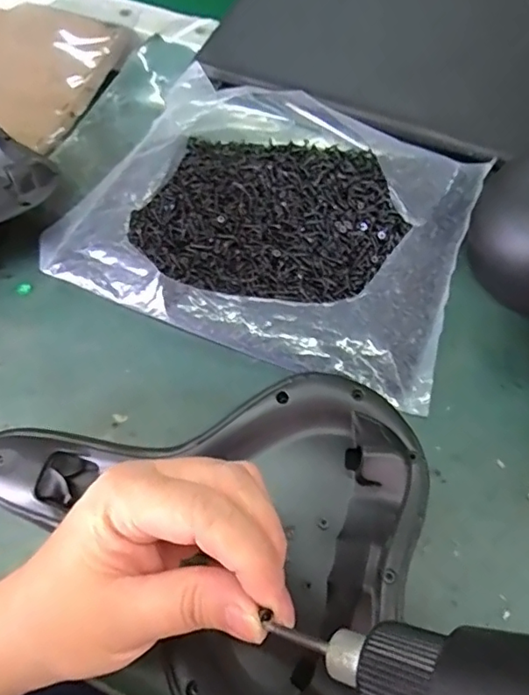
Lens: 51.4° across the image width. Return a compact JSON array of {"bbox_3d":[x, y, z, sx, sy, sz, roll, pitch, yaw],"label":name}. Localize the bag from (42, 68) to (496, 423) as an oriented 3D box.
[{"bbox_3d":[0.007,-0.109,0.430,0.302,0.034,0.225,20,67,11],"label":"bag"}]

